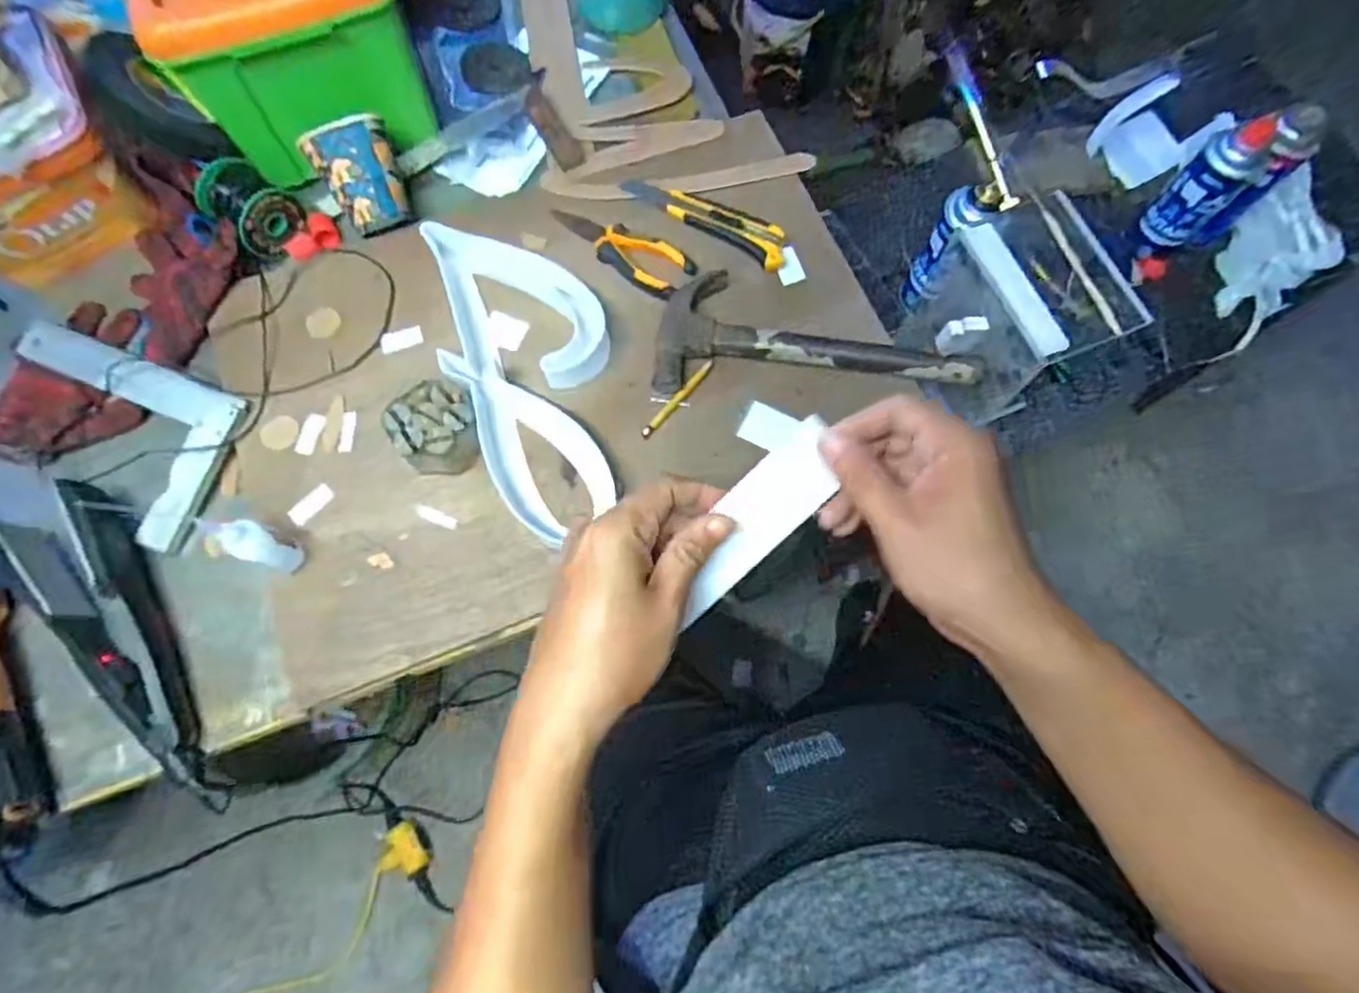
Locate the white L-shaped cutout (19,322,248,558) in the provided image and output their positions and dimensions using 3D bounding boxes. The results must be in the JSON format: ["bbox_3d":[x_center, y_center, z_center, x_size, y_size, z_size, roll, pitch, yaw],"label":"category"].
[{"bbox_3d":[-0.531,-0.066,0.610,0.257,0.013,0.146,22,75,6],"label":"white L-shaped cutout"}]

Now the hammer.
[{"bbox_3d":[0.121,-0.156,0.627,0.288,0.031,0.118,-1,74,0],"label":"hammer"}]

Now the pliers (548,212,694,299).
[{"bbox_3d":[-0.063,-0.242,0.656,0.154,0.021,0.053,27,76,8],"label":"pliers"}]

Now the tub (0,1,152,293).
[{"bbox_3d":[-0.633,-0.324,0.640,0.198,0.126,0.177,-35,77,-9],"label":"tub"}]

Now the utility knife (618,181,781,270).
[{"bbox_3d":[0.028,-0.279,0.667,0.174,0.015,0.043,32,77,9],"label":"utility knife"}]

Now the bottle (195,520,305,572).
[{"bbox_3d":[-0.342,0.038,0.544,0.038,0.084,0.029,17,75,5],"label":"bottle"}]

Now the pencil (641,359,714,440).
[{"bbox_3d":[-0.002,-0.090,0.615,0.010,0.004,0.096,39,78,10],"label":"pencil"}]

